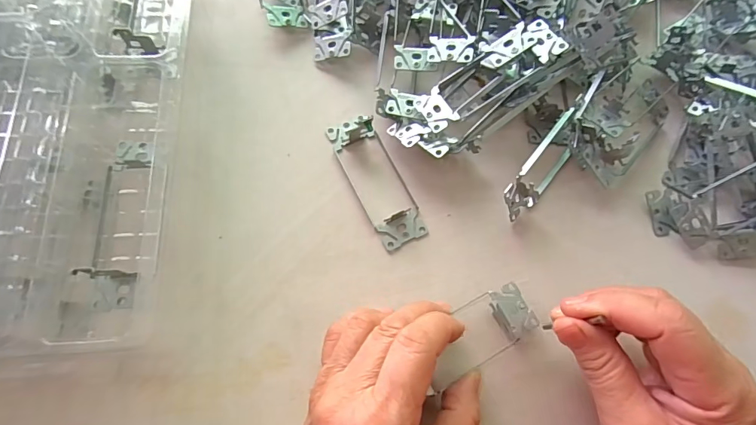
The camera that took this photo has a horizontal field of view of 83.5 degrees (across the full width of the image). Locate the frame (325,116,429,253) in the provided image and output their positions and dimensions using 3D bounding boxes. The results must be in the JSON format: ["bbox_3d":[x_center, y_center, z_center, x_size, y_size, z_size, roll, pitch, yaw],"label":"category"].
[{"bbox_3d":[-0.001,-0.025,0.306,0.037,0.012,0.103,-24,75,-10],"label":"frame"}]

